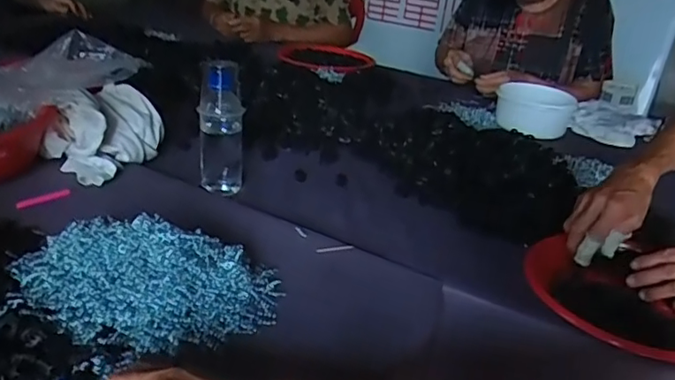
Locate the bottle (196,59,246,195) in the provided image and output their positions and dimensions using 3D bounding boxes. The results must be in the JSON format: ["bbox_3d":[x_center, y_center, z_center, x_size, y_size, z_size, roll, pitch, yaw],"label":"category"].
[{"bbox_3d":[-0.162,-0.090,0.767,0.059,0.173,0.054,-3,25,-14],"label":"bottle"}]

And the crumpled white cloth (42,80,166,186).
[{"bbox_3d":[-0.336,-0.086,0.799,0.110,0.096,0.164,11,25,18],"label":"crumpled white cloth"}]

